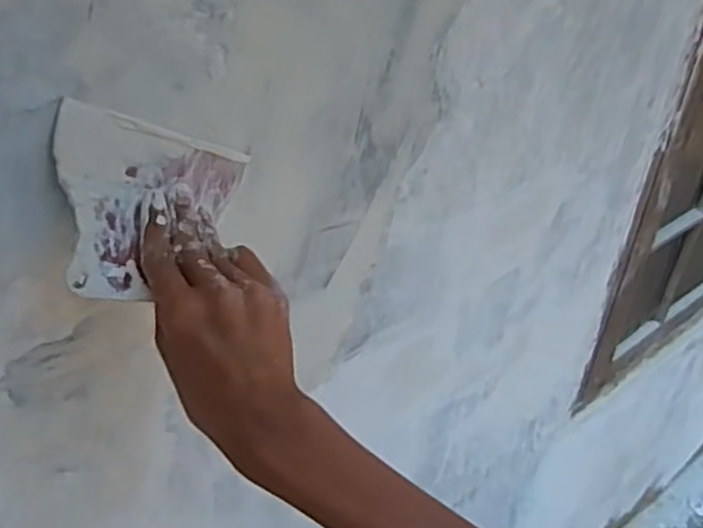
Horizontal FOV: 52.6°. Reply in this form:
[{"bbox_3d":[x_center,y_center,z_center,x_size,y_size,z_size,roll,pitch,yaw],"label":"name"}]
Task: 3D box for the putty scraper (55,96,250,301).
[{"bbox_3d":[-0.114,-0.028,0.406,0.015,0.098,0.119,0,-8,41],"label":"putty scraper"}]

